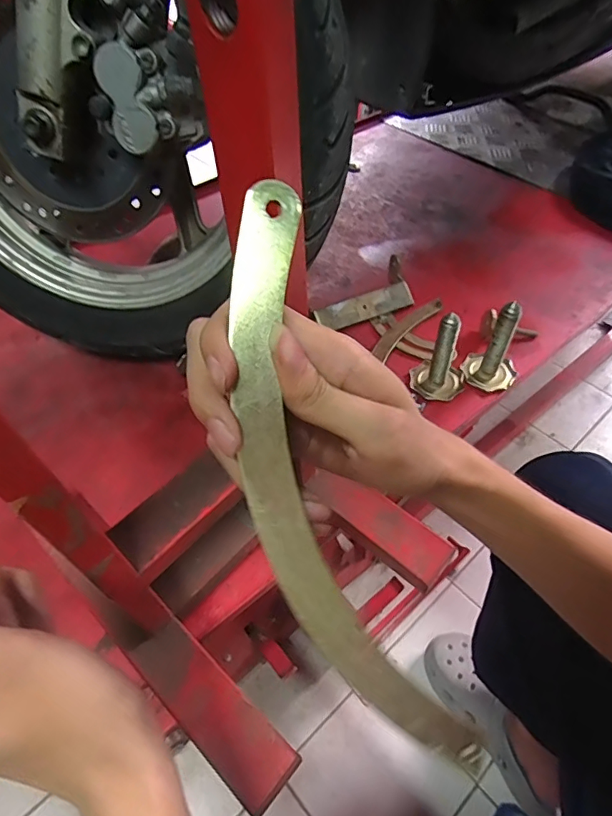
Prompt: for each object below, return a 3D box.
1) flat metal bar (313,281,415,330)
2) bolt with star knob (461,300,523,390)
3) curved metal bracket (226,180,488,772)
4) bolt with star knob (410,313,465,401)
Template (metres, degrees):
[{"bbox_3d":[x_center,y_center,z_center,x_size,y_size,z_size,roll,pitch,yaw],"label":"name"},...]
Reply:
[{"bbox_3d":[0.072,-0.120,0.583,0.122,0.006,0.031,-21,92,-15],"label":"flat metal bar"},{"bbox_3d":[0.191,-0.064,0.491,0.051,0.095,0.043,22,56,19],"label":"bolt with star knob"},{"bbox_3d":[0.009,0.042,0.194,0.054,0.004,0.242,-21,98,-6],"label":"curved metal bracket"},{"bbox_3d":[0.136,-0.054,0.489,0.054,0.088,0.050,13,54,13],"label":"bolt with star knob"}]

